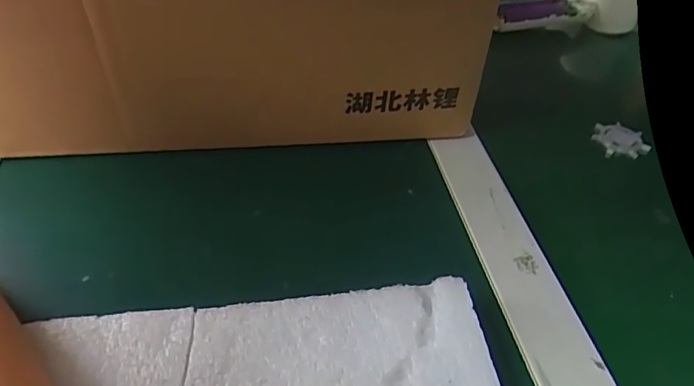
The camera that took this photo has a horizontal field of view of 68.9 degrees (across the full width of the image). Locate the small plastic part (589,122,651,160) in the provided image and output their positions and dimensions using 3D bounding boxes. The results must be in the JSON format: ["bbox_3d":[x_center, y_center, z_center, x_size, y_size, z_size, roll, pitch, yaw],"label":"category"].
[{"bbox_3d":[0.219,-0.042,0.408,0.038,0.009,0.036,3,42,-3],"label":"small plastic part"}]

